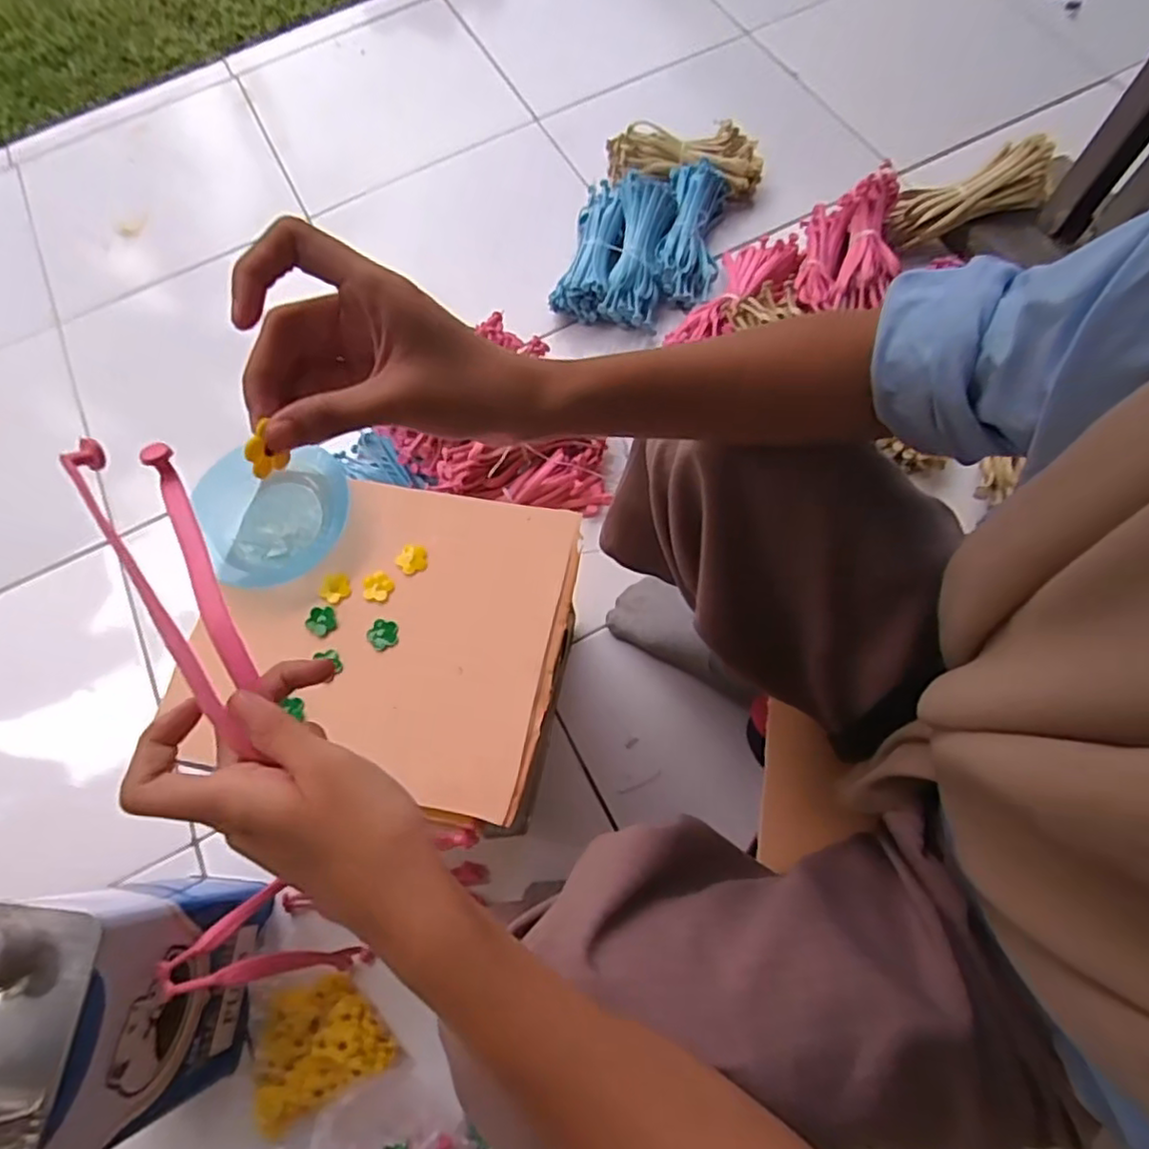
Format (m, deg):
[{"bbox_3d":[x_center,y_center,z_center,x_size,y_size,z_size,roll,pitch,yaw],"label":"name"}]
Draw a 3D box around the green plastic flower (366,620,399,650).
[{"bbox_3d":[-0.146,0.046,0.503,0.023,0.005,0.022,-1,69,3],"label":"green plastic flower"}]

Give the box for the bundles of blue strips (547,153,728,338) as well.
[{"bbox_3d":[0.096,-0.456,0.897,0.198,0.081,0.254,14,71,9],"label":"bundles of blue strips"}]

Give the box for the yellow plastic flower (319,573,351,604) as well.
[{"bbox_3d":[-0.189,0.011,0.517,0.024,0.006,0.022,-1,69,3],"label":"yellow plastic flower"}]

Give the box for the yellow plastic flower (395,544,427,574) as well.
[{"bbox_3d":[-0.129,-0.012,0.519,0.024,0.004,0.022,0,87,-3],"label":"yellow plastic flower"}]

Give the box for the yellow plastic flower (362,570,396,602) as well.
[{"bbox_3d":[-0.156,0.009,0.517,0.024,0.004,0.023,-1,69,3],"label":"yellow plastic flower"}]

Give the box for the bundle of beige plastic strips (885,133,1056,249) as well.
[{"bbox_3d":[0.504,-0.482,0.844,0.191,0.070,0.057,-15,63,23],"label":"bundle of beige plastic strips"}]

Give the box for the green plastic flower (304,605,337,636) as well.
[{"bbox_3d":[-0.196,0.036,0.510,0.022,0.004,0.023,-1,69,3],"label":"green plastic flower"}]

